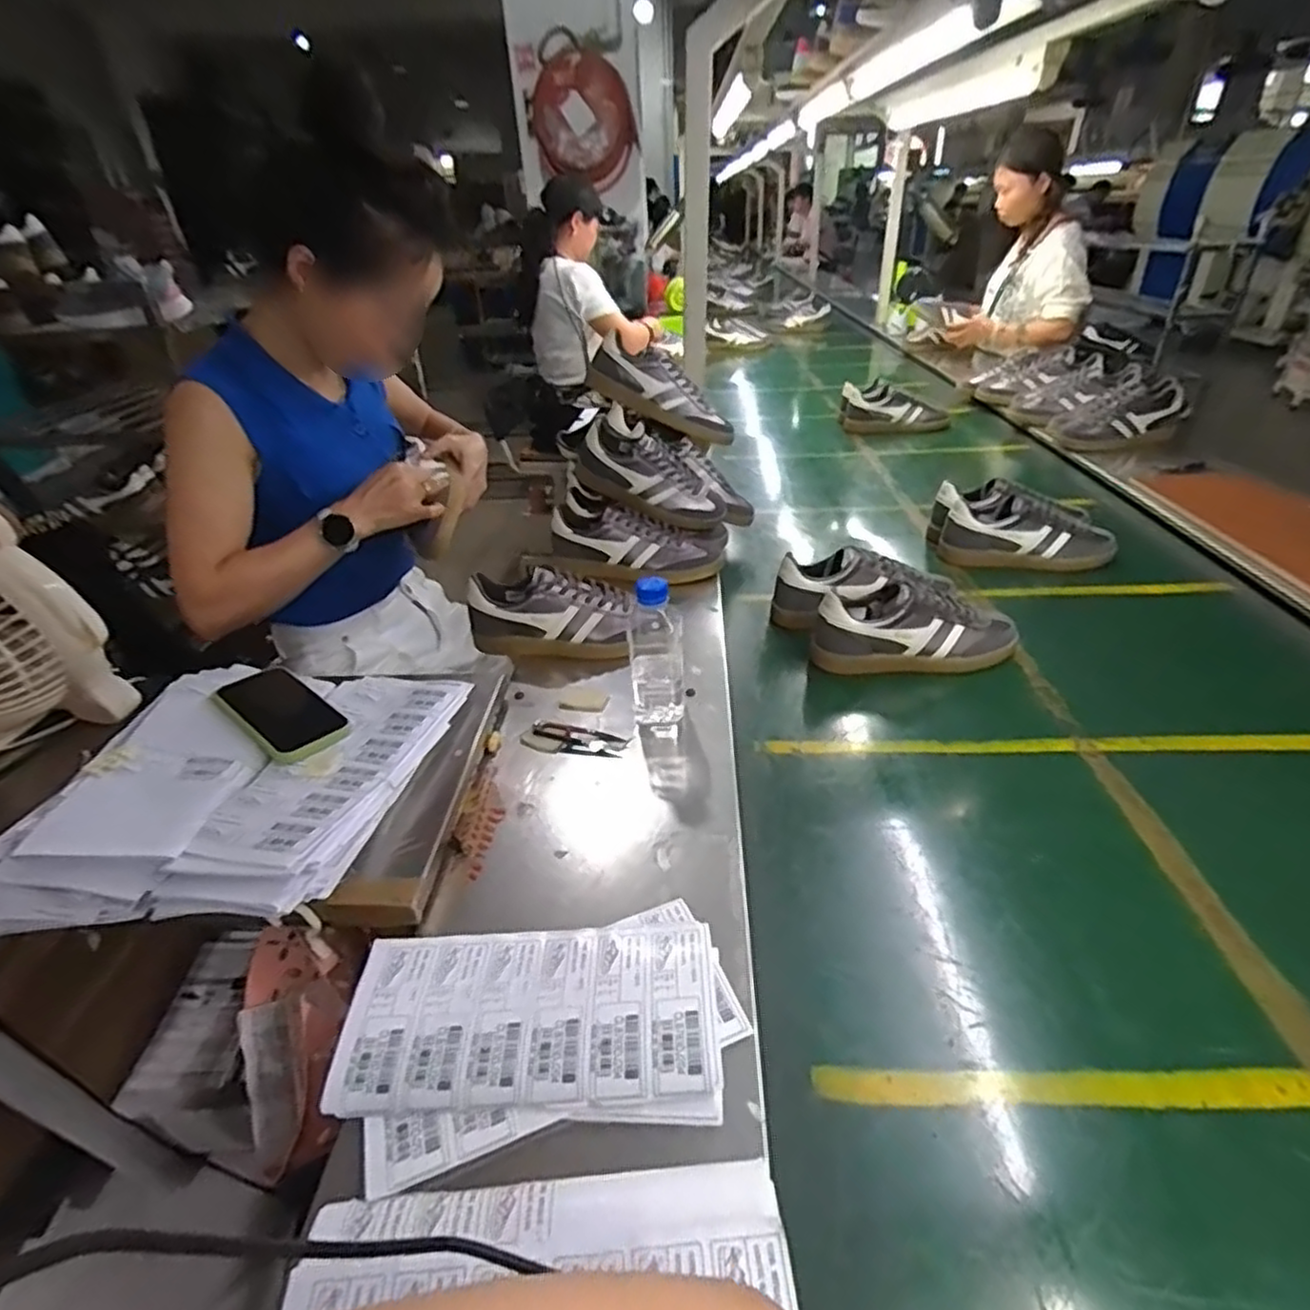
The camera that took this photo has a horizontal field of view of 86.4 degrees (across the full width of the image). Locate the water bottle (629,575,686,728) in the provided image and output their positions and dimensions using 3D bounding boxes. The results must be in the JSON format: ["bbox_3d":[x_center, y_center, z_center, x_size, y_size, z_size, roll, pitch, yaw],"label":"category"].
[{"bbox_3d":[0.001,-0.006,0.753,0.059,0.152,0.070,-3,32,0],"label":"water bottle"}]

